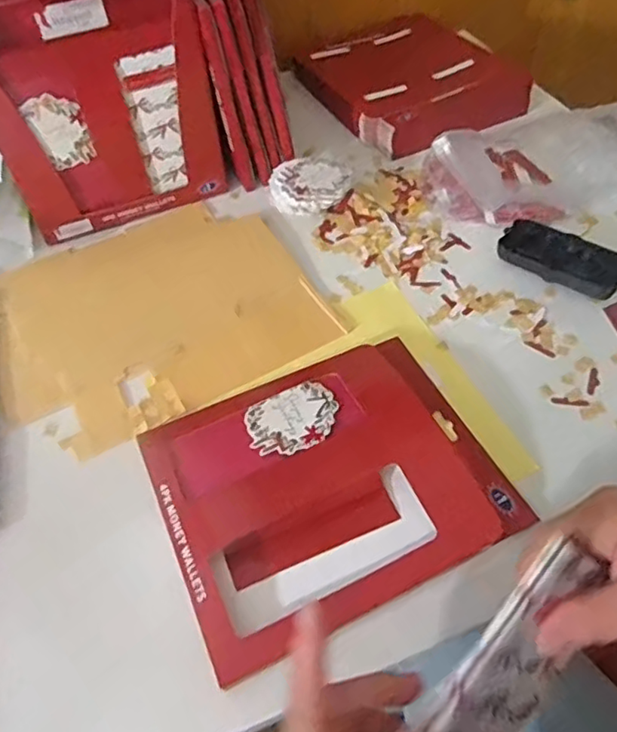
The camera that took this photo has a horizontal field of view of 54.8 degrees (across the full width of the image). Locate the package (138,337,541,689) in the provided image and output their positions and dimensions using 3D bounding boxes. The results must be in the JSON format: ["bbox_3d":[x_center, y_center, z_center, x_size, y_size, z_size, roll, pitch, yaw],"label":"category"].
[{"bbox_3d":[0.013,0.078,0.435,0.234,0.026,0.193,-22,53,-12],"label":"package"}]

